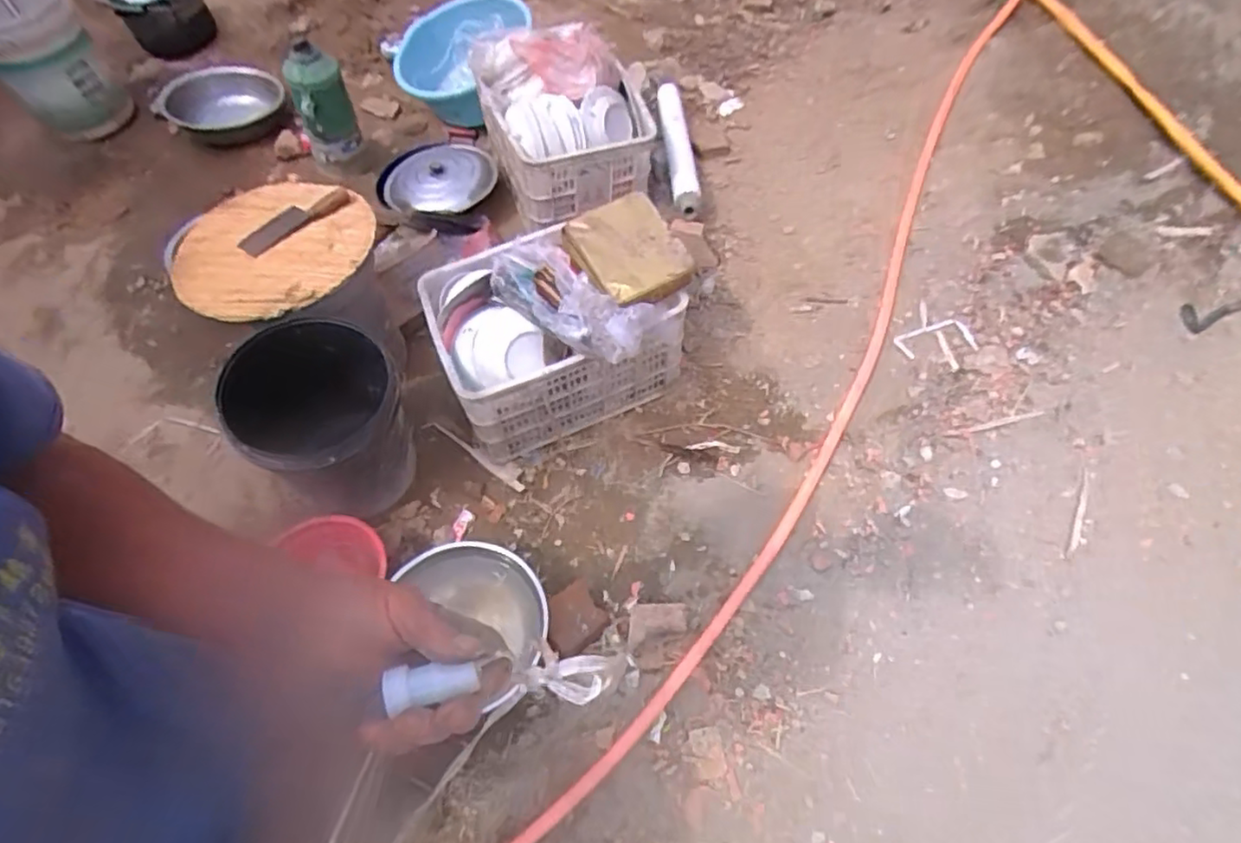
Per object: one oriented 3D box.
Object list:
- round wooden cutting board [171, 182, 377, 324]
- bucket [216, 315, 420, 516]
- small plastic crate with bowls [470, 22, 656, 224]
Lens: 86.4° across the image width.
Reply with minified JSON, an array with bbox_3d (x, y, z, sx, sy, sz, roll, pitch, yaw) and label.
[{"bbox_3d":[-0.710,-0.360,1.367,0.374,0.043,0.383,1,58,-2],"label":"round wooden cutting board"},{"bbox_3d":[-0.602,0.009,1.384,0.320,0.359,0.334,-1,60,2],"label":"bucket"},{"bbox_3d":[-0.161,-0.825,1.777,0.392,0.322,0.460,-17,61,-13],"label":"small plastic crate with bowls"}]

